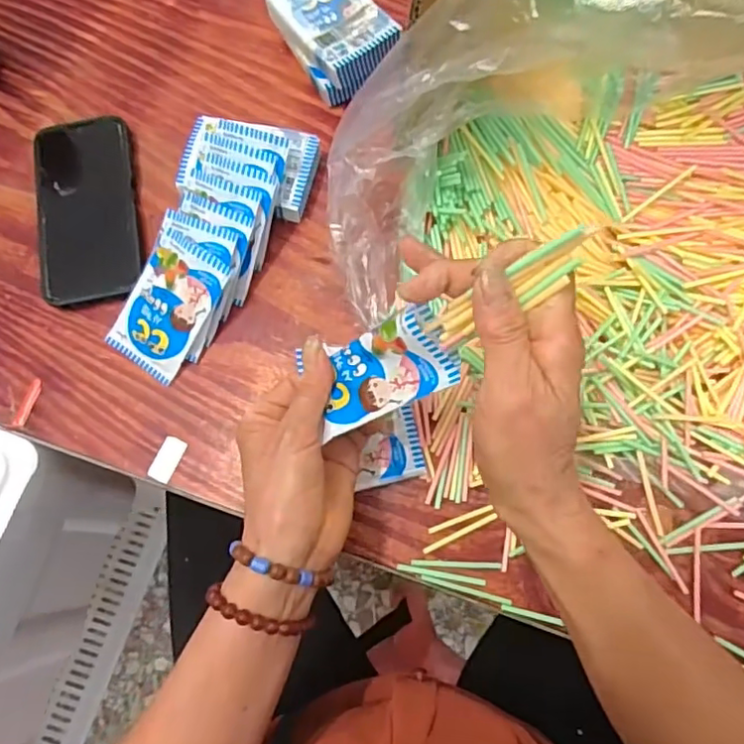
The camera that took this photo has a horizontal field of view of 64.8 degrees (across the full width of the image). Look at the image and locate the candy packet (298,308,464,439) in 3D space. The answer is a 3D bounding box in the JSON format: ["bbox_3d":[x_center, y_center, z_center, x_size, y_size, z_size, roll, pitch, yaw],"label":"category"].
[{"bbox_3d":[0.004,0.000,0.322,0.082,0.015,0.045,-27,87,32],"label":"candy packet"}]

